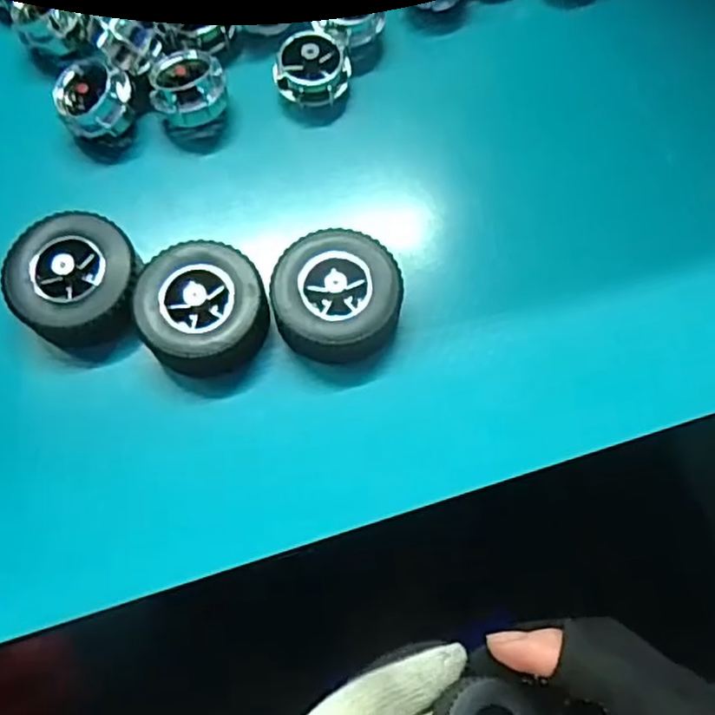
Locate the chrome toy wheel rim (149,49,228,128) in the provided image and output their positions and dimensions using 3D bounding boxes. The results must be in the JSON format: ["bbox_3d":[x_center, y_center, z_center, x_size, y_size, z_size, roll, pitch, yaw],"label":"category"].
[{"bbox_3d":[-0.055,-0.088,0.225,0.023,0.014,0.020,-10,73,-3],"label":"chrome toy wheel rim"}]

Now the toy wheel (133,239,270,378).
[{"bbox_3d":[-0.045,-0.015,0.202,0.036,0.015,0.037,0,73,0],"label":"toy wheel"}]

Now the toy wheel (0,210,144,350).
[{"bbox_3d":[-0.083,-0.023,0.204,0.038,0.014,0.038,0,73,0],"label":"toy wheel"}]

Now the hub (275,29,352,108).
[{"bbox_3d":[-0.015,-0.097,0.229,0.023,0.012,0.024,0,73,0],"label":"hub"}]

